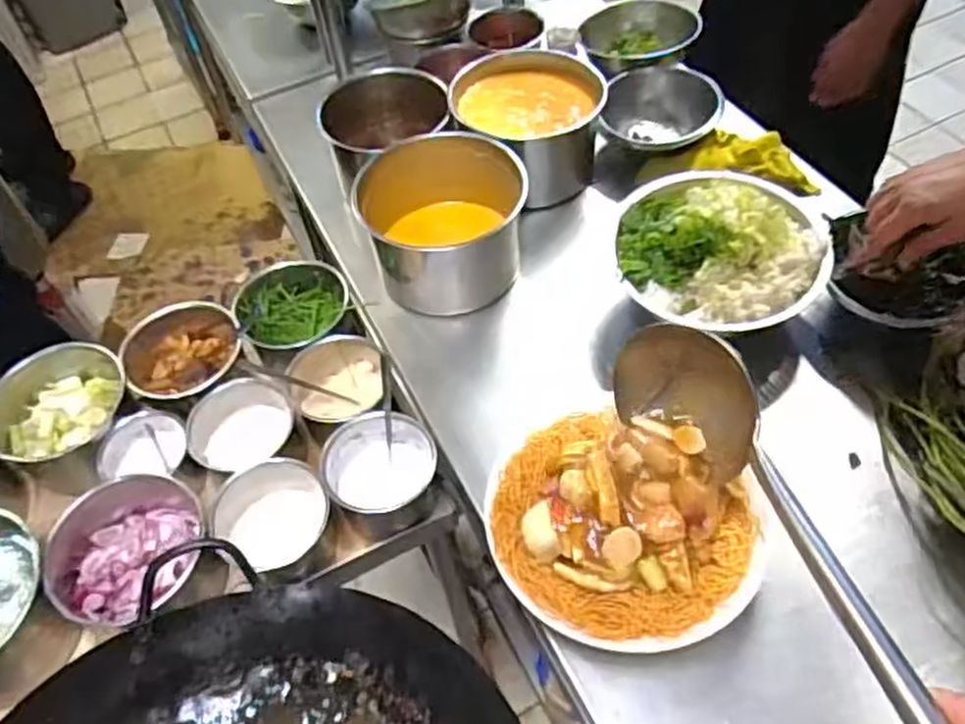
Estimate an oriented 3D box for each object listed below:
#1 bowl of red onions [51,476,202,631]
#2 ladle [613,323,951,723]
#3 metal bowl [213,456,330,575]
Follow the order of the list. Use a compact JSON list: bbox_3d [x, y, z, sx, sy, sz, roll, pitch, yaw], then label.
[{"bbox_3d":[-0.358,0.184,0.806,0.148,0.064,0.160,-6,53,1],"label":"bowl of red onions"},{"bbox_3d":[0.191,0.138,0.483,0.088,0.099,0.513,-9,30,-1],"label":"ladle"},{"bbox_3d":[-0.226,0.152,0.817,0.124,0.065,0.103,30,61,25],"label":"metal bowl"}]

